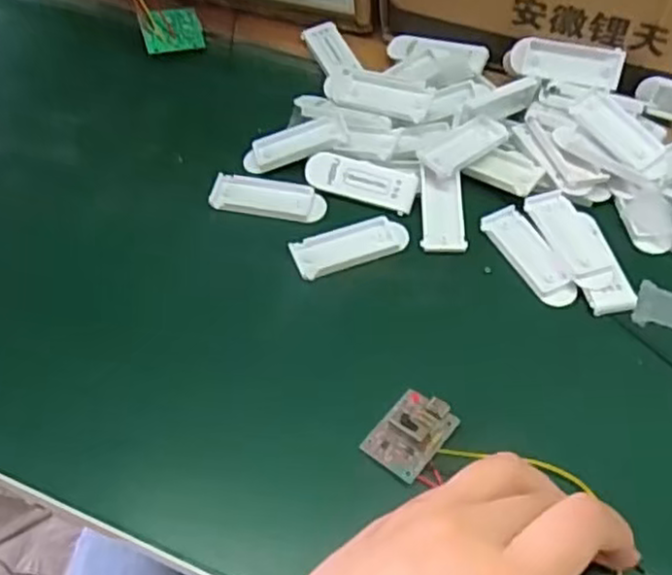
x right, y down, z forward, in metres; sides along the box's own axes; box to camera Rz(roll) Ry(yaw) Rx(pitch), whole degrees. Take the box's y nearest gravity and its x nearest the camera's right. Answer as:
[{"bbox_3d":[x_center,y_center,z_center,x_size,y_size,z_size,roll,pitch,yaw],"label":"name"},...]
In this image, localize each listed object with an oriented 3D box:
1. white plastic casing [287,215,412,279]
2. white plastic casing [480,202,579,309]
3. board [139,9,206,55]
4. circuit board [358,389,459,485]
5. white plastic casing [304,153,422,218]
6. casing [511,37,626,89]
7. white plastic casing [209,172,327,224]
[{"bbox_3d":[0.007,-0.021,0.345,0.056,0.005,0.024,-21,59,-11],"label":"white plastic casing"},{"bbox_3d":[0.093,-0.015,0.341,0.019,0.005,0.057,-24,60,-13],"label":"white plastic casing"},{"bbox_3d":[-0.098,-0.154,0.424,0.036,0.024,0.004,-17,22,-24],"label":"board"},{"bbox_3d":[0.030,0.057,0.285,0.025,0.009,0.036,34,64,21],"label":"circuit board"},{"bbox_3d":[0.013,-0.055,0.361,0.057,0.007,0.020,16,59,11],"label":"white plastic casing"},{"bbox_3d":[0.124,-0.122,0.385,0.059,0.020,0.006,14,20,15],"label":"casing"},{"bbox_3d":[-0.034,-0.045,0.361,0.057,0.006,0.023,7,58,6],"label":"white plastic casing"}]

